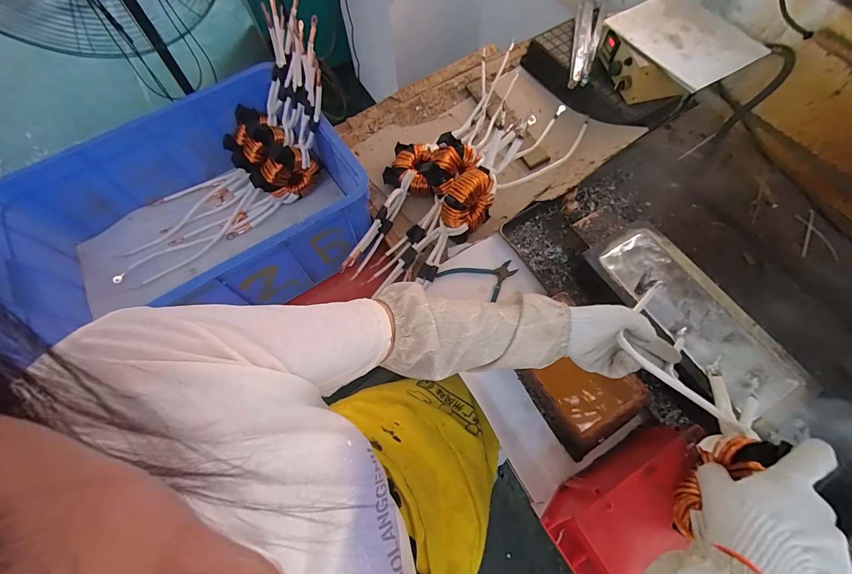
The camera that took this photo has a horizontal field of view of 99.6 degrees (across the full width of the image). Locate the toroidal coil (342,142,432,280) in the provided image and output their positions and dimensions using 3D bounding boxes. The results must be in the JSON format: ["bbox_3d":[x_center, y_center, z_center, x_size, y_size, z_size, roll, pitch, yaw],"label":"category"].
[{"bbox_3d":[-0.063,-0.160,0.757,0.102,0.086,0.316,16,67,9],"label":"toroidal coil"}]

